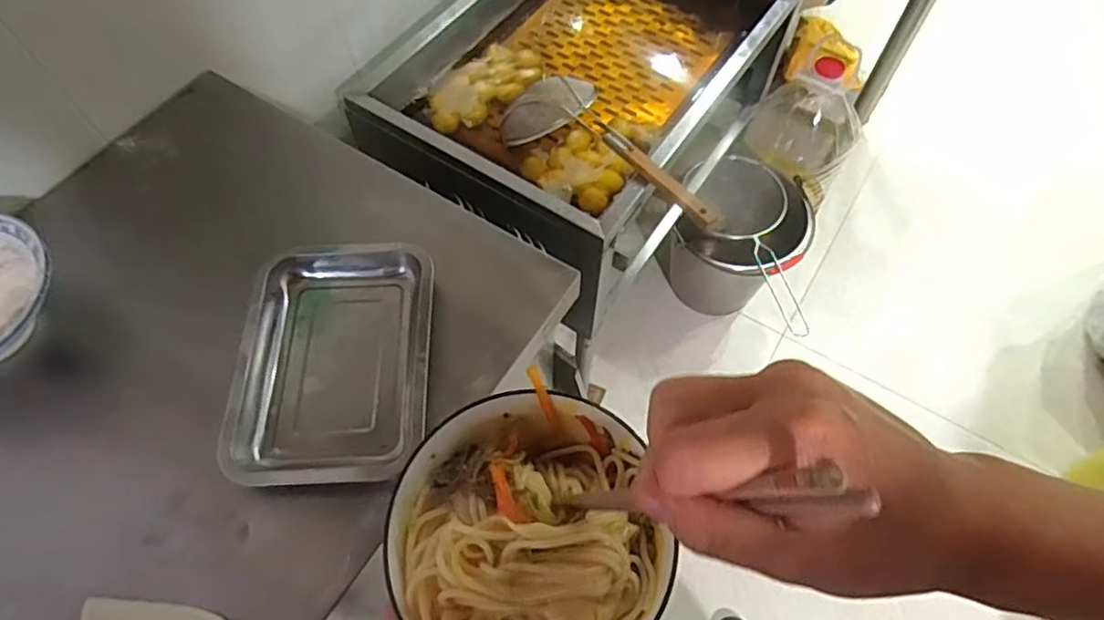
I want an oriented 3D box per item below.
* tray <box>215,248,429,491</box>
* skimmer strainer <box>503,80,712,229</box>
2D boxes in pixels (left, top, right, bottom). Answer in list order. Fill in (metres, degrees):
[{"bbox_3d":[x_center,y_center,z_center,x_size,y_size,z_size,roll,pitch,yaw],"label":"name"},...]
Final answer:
[{"bbox_3d":[-0.220,0.052,0.642,0.190,0.045,0.254,-1,61,0],"label":"tray"},{"bbox_3d":[0.103,-0.255,0.965,0.396,0.086,0.149,34,66,17],"label":"skimmer strainer"}]

